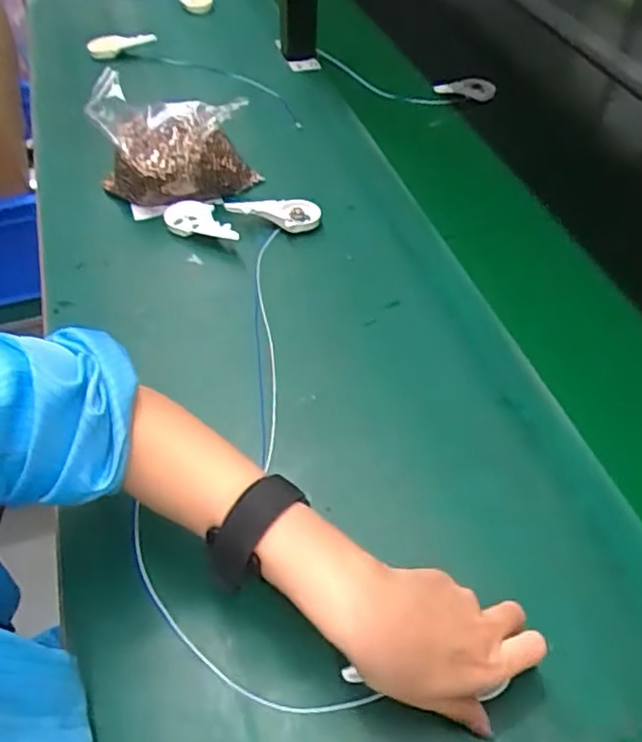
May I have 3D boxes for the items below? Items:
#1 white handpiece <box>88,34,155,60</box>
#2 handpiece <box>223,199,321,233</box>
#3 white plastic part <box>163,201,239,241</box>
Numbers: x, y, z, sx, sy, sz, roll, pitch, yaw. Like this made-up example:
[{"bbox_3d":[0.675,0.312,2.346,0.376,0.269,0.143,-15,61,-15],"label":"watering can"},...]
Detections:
[{"bbox_3d":[-0.299,-0.495,0.952,0.107,0.028,0.032,-3,51,16],"label":"white handpiece"},{"bbox_3d":[-0.049,-0.169,0.666,0.095,0.023,0.038,13,51,10],"label":"handpiece"},{"bbox_3d":[-0.120,-0.156,0.653,0.093,0.021,0.041,21,52,16],"label":"white plastic part"}]

